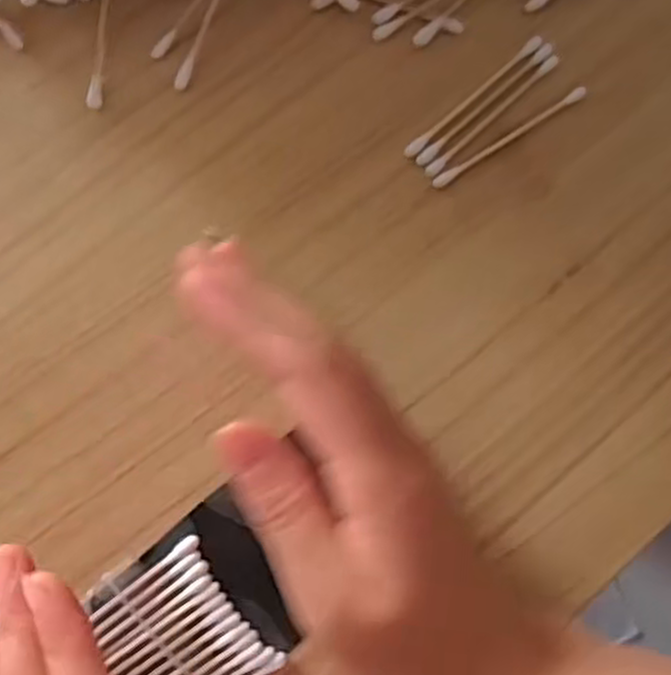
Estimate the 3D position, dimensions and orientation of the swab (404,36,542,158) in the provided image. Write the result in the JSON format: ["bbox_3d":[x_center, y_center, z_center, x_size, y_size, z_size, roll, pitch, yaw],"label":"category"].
[{"bbox_3d":[0.054,-0.092,0.297,0.069,0.004,0.005,-42,94,-6],"label":"swab"}]

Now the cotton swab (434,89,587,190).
[{"bbox_3d":[0.068,-0.078,0.300,0.071,0.004,0.005,-33,93,-7],"label":"cotton swab"}]

